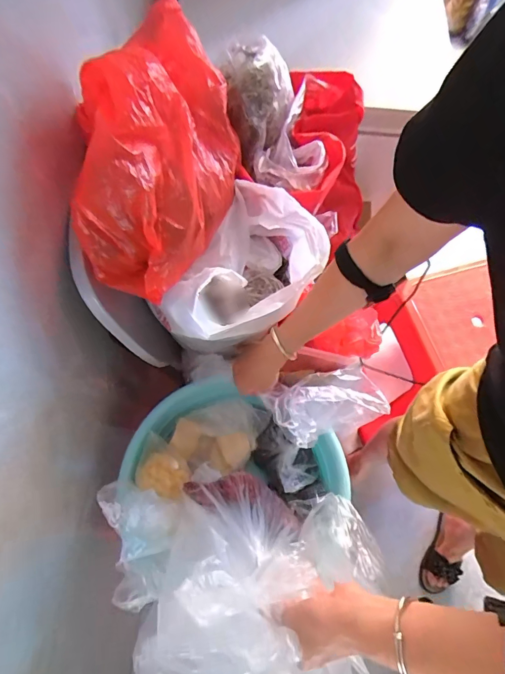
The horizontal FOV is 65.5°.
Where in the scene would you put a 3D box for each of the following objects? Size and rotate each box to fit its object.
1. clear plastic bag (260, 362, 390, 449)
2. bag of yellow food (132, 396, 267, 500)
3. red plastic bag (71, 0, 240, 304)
[{"bbox_3d":[0.117,0.095,0.591,0.160,0.073,0.095,-19,71,-9],"label":"clear plastic bag"},{"bbox_3d":[-0.087,0.192,0.696,0.238,0.062,0.121,-21,70,-30],"label":"bag of yellow food"},{"bbox_3d":[-0.107,-0.219,0.474,0.155,0.172,0.291,13,69,4],"label":"red plastic bag"}]

